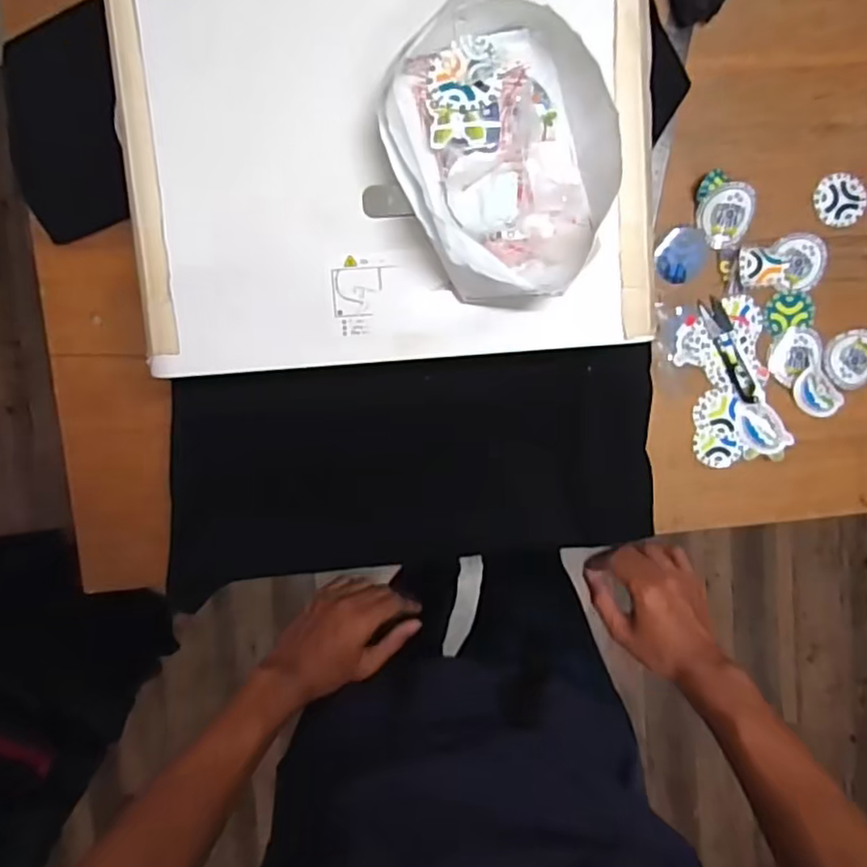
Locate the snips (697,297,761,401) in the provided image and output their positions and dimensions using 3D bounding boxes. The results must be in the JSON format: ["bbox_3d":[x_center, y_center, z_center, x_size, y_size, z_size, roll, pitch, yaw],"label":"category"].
[{"bbox_3d":[0.312,-0.086,0.658,0.024,0.006,0.115,-28,95,1],"label":"snips"}]

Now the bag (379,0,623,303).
[{"bbox_3d":[0.053,-0.200,0.453,0.155,0.051,0.199,-22,95,0],"label":"bag"}]

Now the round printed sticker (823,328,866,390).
[{"bbox_3d":[0.438,-0.078,0.658,0.056,0.005,0.060,-1,95,-2],"label":"round printed sticker"}]

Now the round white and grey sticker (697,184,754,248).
[{"bbox_3d":[0.297,-0.220,0.640,0.054,0.010,0.060,-9,116,17],"label":"round white and grey sticker"}]

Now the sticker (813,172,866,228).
[{"bbox_3d":[0.422,-0.242,0.653,0.054,0.006,0.054,0,93,0],"label":"sticker"}]

